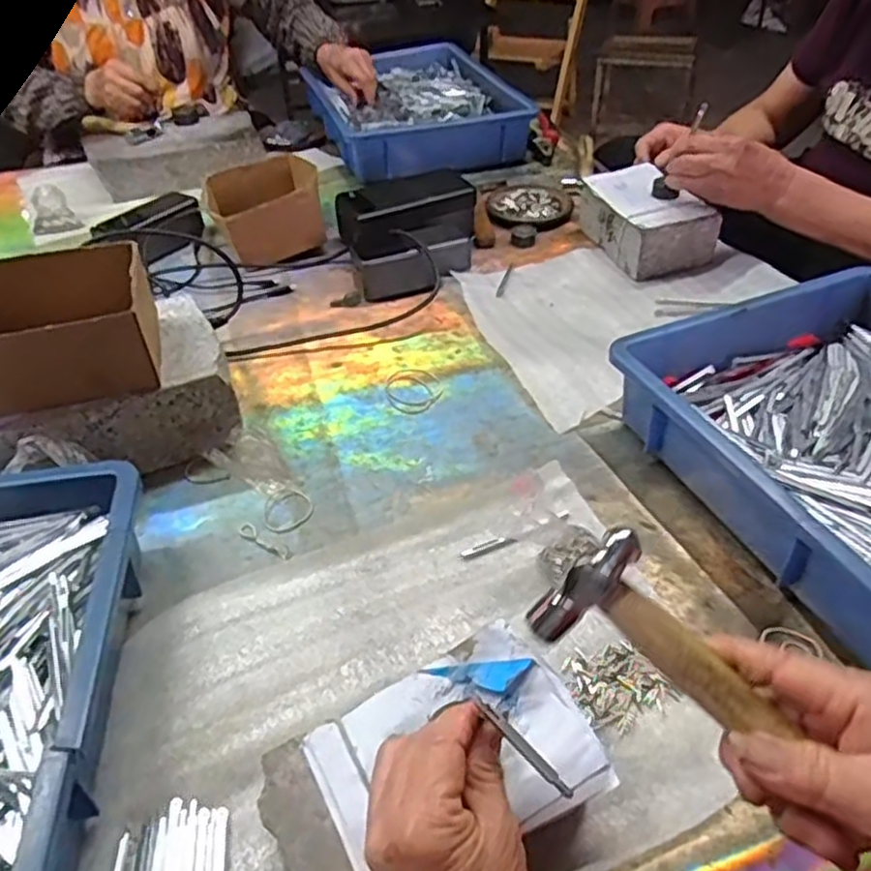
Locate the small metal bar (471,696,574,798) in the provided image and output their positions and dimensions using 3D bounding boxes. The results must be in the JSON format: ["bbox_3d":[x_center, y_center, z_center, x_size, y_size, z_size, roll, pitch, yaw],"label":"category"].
[{"bbox_3d":[0.039,0.139,0.318,0.005,0.005,0.053,-34,66,-31],"label":"small metal bar"}]

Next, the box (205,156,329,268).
[{"bbox_3d":[-0.213,-0.286,0.907,0.132,0.069,0.141,-19,44,-17],"label":"box"}]

